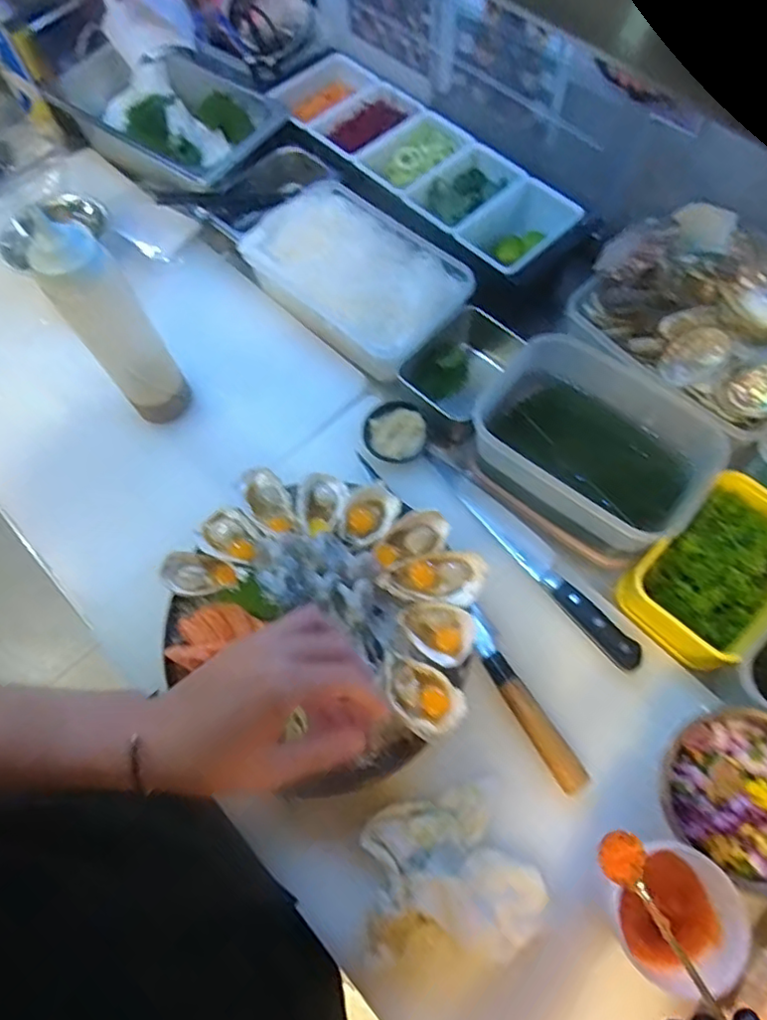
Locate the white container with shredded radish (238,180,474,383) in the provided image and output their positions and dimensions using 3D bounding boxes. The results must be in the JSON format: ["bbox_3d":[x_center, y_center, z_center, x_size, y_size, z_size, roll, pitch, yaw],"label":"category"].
[{"bbox_3d":[-0.030,-0.293,0.723,0.172,0.060,0.261,-43,73,-14],"label":"white container with shredded radish"}]

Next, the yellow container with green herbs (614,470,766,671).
[{"bbox_3d":[0.325,0.060,0.584,0.181,0.067,0.112,-42,73,-14],"label":"yellow container with green herbs"}]

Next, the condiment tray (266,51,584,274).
[{"bbox_3d":[0.036,-0.456,0.786,0.153,0.056,0.460,-39,72,-13],"label":"condiment tray"}]

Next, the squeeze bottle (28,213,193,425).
[{"bbox_3d":[-0.263,-0.177,0.589,0.065,0.229,0.058,-32,70,-11],"label":"squeeze bottle"}]

